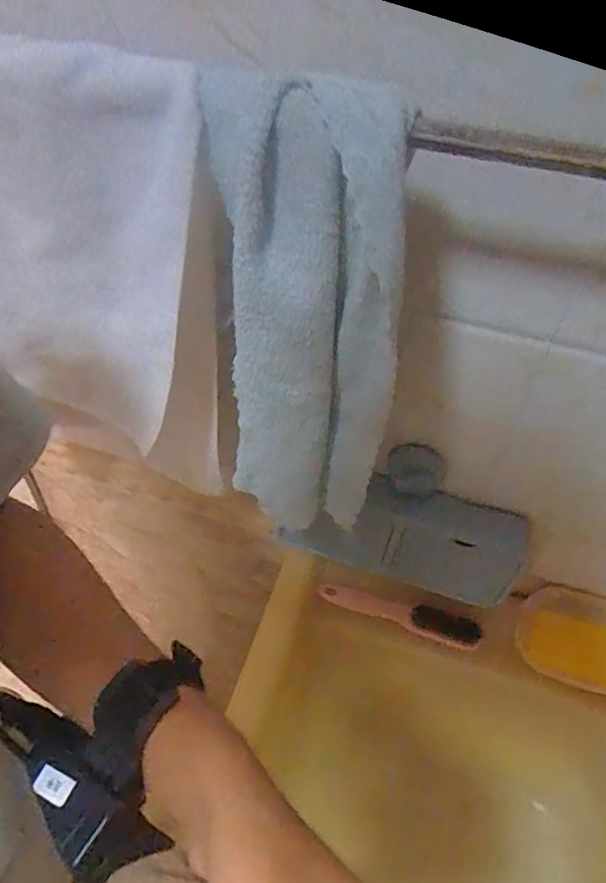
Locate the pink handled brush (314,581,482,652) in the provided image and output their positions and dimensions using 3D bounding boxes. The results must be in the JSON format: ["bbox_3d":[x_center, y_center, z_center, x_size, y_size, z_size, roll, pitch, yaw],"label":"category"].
[{"bbox_3d":[0.110,0.198,0.669,0.184,0.037,0.025,11,6,16],"label":"pink handled brush"}]

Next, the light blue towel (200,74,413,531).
[{"bbox_3d":[0.002,-0.060,0.426,0.129,0.343,0.057,12,42,14],"label":"light blue towel"}]

